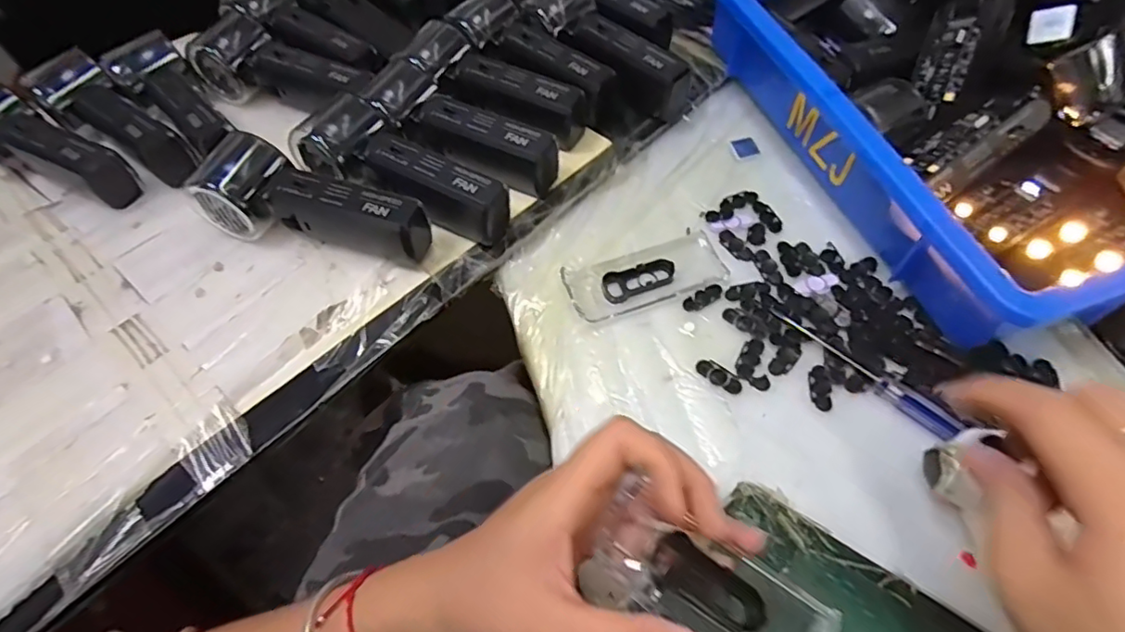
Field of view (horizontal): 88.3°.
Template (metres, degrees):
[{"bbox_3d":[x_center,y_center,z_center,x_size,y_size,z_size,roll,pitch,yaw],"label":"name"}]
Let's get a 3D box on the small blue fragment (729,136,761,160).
[{"bbox_3d":[0.143,-0.133,0.454,0.020,0.004,0.020,-14,58,-5],"label":"small blue fragment"}]

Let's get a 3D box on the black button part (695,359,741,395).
[{"bbox_3d":[0.096,0.036,0.354,0.029,0.004,0.012,34,65,23],"label":"black button part"}]

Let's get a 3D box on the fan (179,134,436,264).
[{"bbox_3d":[-0.164,-0.080,0.393,0.148,0.048,0.061,12,58,11],"label":"fan"}]

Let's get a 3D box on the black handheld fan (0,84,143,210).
[{"bbox_3d":[-0.380,-0.119,0.431,0.154,0.052,0.059,25,61,18],"label":"black handheld fan"}]

